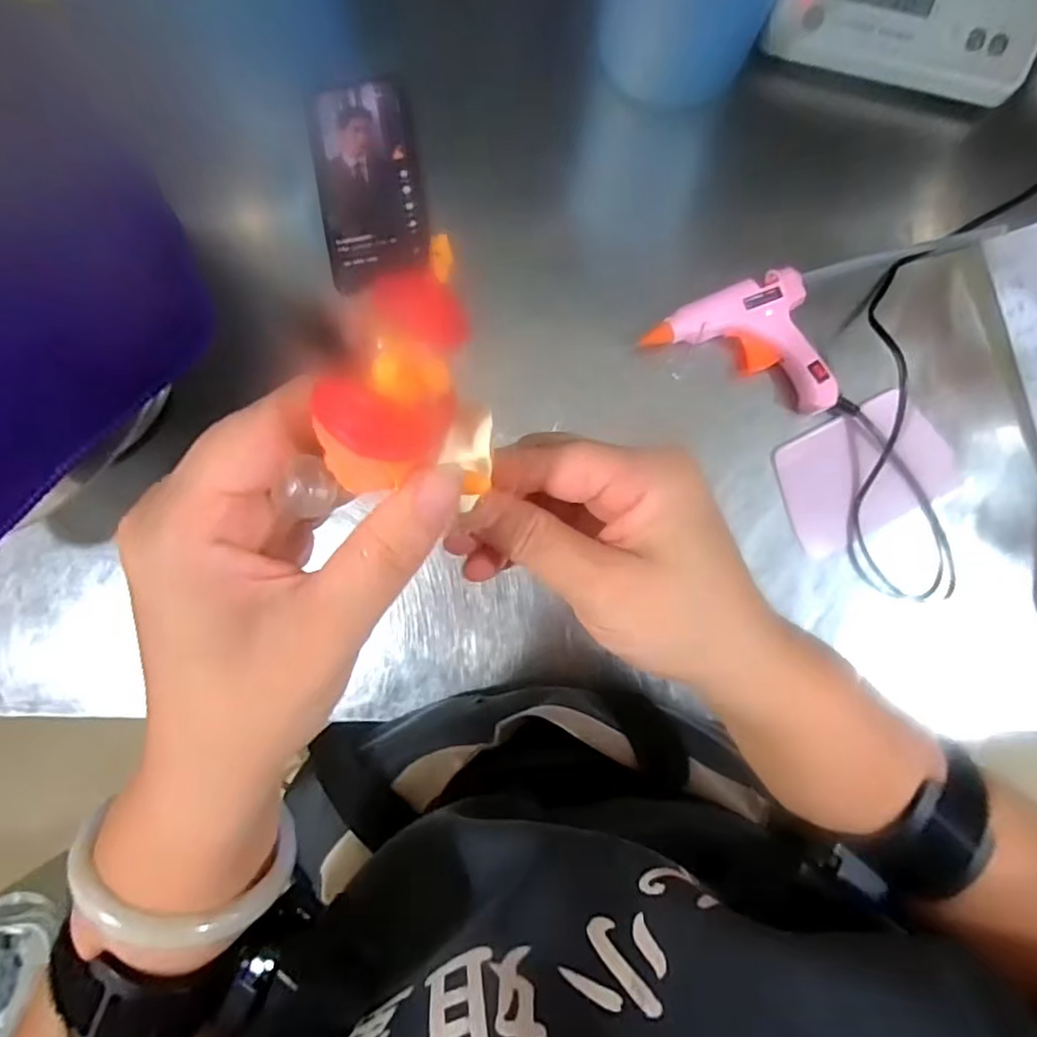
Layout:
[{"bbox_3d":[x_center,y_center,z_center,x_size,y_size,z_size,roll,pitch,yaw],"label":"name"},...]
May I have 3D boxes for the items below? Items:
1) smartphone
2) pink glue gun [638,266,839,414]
[{"bbox_3d":[-0.111,-0.250,0.477,0.076,0.008,0.149,-8,92,-4],"label":"smartphone"},{"bbox_3d":[0.158,-0.116,0.462,0.116,0.026,0.102,-16,87,-1],"label":"pink glue gun"}]

